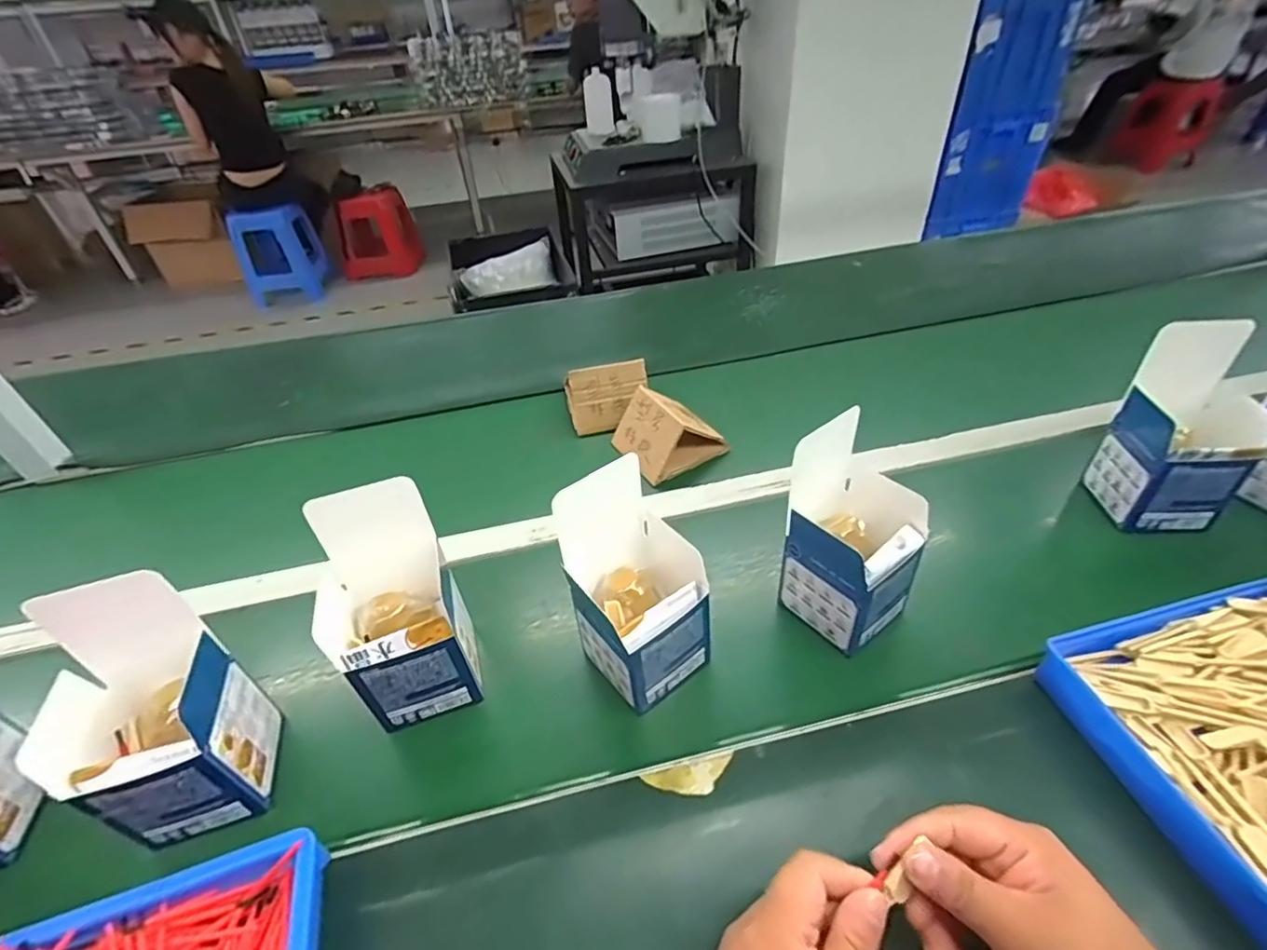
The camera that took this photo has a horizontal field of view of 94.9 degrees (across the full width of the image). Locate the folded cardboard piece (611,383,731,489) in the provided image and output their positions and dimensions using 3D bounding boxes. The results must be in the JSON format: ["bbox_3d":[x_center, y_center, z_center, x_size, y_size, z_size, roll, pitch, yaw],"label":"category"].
[{"bbox_3d":[0.041,-0.059,0.708,0.104,0.072,0.100,-26,44,-22],"label":"folded cardboard piece"}]

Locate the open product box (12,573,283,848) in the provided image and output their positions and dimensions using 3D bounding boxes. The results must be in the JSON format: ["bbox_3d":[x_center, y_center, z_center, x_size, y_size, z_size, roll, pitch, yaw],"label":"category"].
[{"bbox_3d":[-0.333,0.164,0.395,0.091,0.170,0.088,-15,41,-10],"label":"open product box"}]

